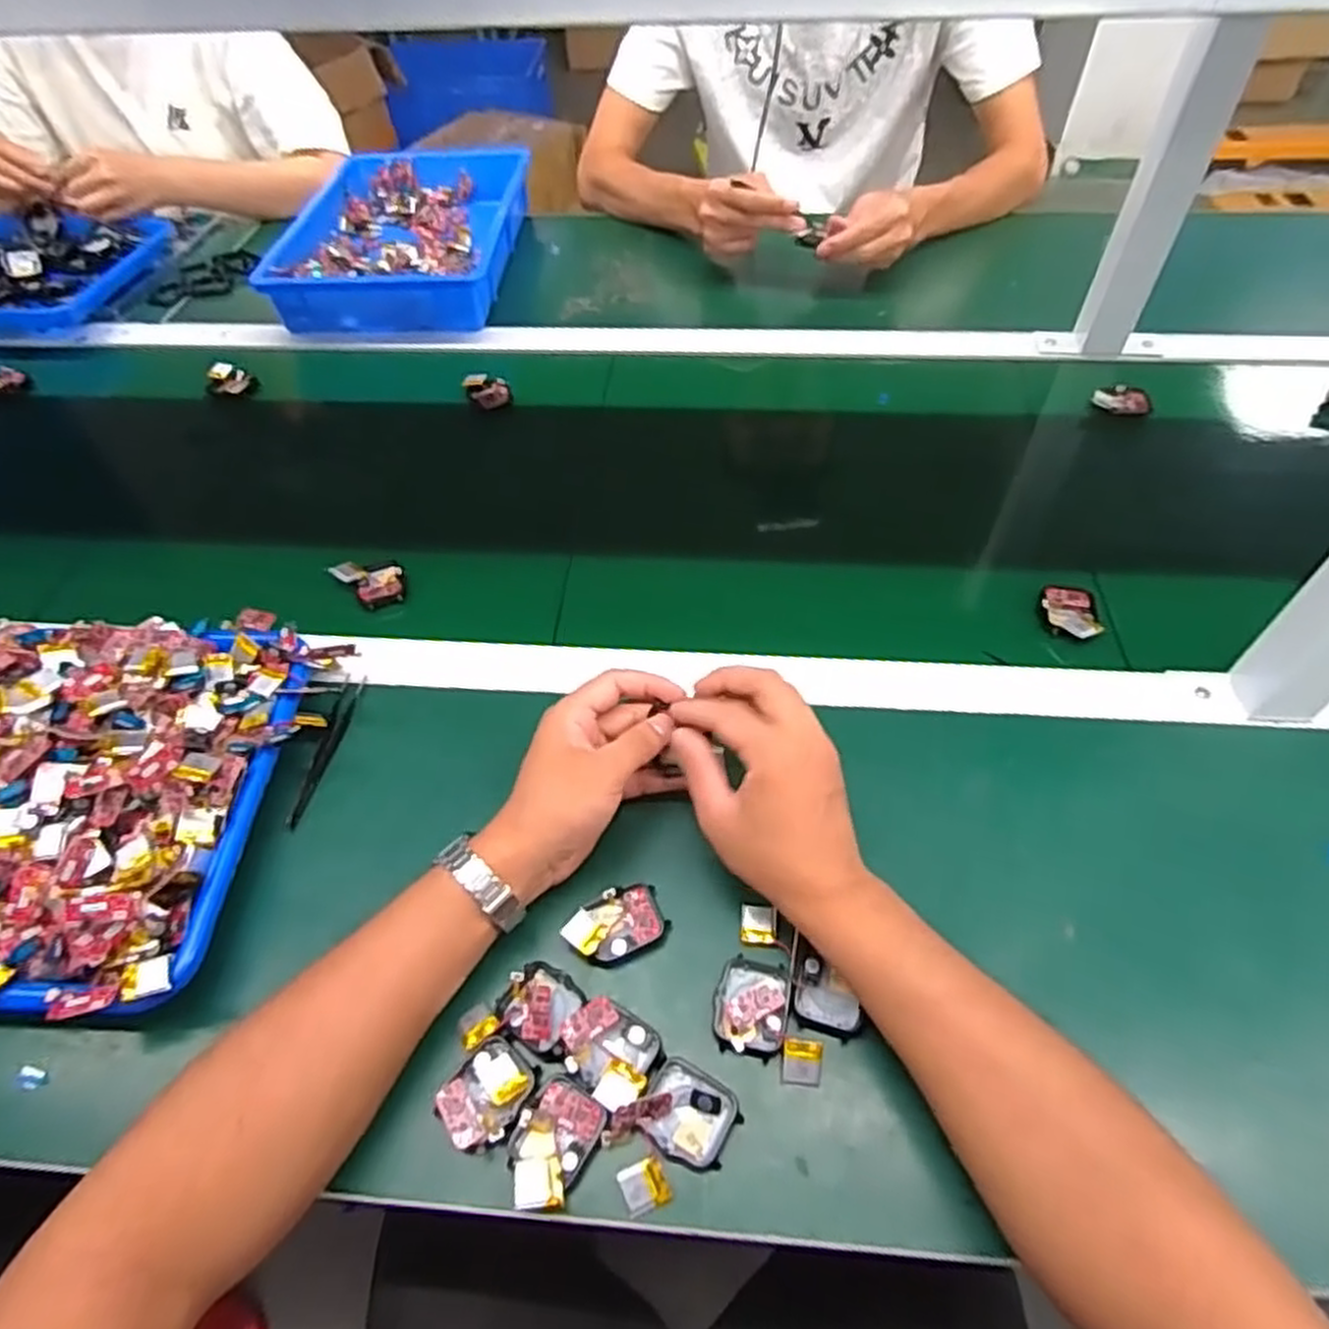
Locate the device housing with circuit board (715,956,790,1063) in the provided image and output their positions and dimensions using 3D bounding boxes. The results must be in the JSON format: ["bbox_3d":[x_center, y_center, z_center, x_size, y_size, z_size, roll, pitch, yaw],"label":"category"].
[{"bbox_3d":[0.046,0.181,0.415,0.038,0.011,0.047,12,54,11],"label":"device housing with circuit board"}]

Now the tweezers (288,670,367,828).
[{"bbox_3d":[-0.226,0.055,0.522,0.014,0.016,0.116,4,53,5],"label":"tweezers"}]

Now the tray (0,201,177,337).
[{"bbox_3d":[-0.785,-0.472,0.933,0.319,0.049,0.235,1,53,3],"label":"tray"}]

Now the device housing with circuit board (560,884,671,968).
[{"bbox_3d":[-0.028,0.147,0.443,0.055,0.019,0.036,-21,55,-13],"label":"device housing with circuit board"}]

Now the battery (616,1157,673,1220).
[{"bbox_3d":[-0.010,0.247,0.370,0.022,0.009,0.020,-20,55,-12],"label":"battery"}]

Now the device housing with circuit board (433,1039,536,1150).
[{"bbox_3d":[-0.090,0.213,0.391,0.038,0.007,0.046,33,61,24],"label":"device housing with circuit board"}]

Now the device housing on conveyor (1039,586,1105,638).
[{"bbox_3d":[0.298,-0.039,0.573,0.038,0.012,0.046,10,54,10],"label":"device housing on conveyor"}]

